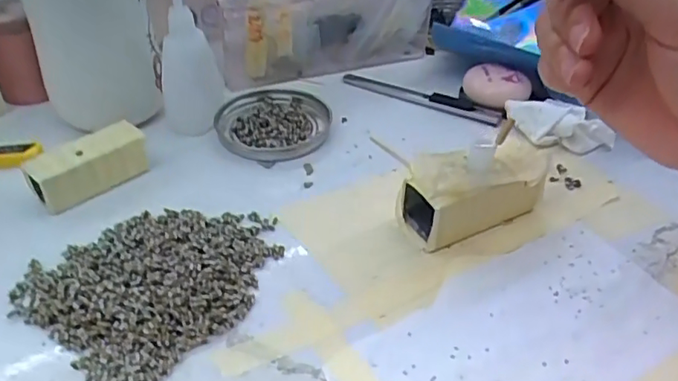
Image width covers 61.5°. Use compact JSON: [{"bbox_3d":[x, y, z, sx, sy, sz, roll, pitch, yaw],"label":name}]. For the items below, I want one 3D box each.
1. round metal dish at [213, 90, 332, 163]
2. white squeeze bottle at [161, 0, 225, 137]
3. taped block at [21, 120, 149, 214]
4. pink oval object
[{"bbox_3d":[-0.045,-0.047,0.397,0.078,0.007,0.079,1,39,-1],"label":"round metal dish"},{"bbox_3d":[-0.099,-0.090,0.372,0.038,0.102,0.037,-7,40,-11],"label":"white squeeze bottle"},{"bbox_3d":[-0.148,-0.015,0.336,0.066,0.026,0.025,-30,49,-33],"label":"taped block"},{"bbox_3d":[0.116,-0.076,0.423,0.047,0.025,0.036,12,40,12],"label":"pink oval object"}]

